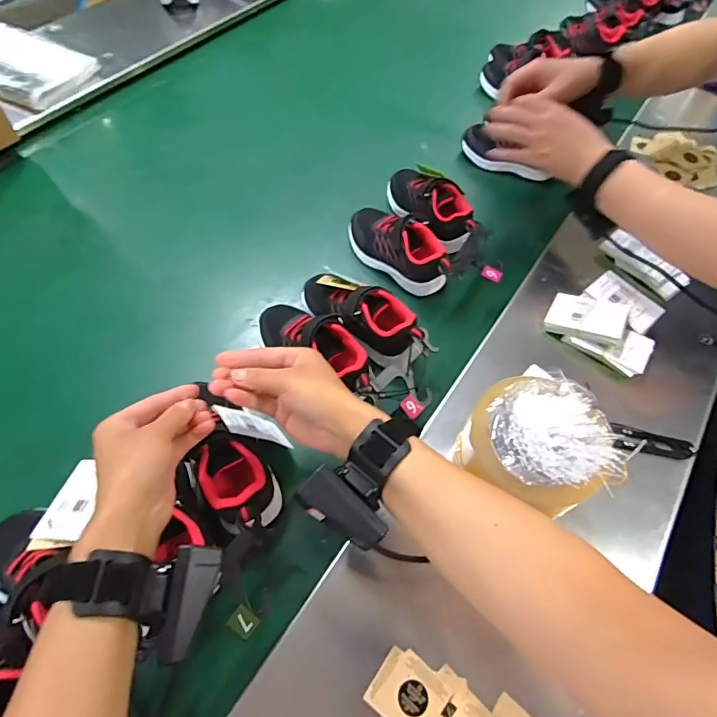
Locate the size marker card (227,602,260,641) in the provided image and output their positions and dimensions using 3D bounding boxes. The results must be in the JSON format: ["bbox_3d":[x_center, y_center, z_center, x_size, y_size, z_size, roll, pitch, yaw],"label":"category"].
[{"bbox_3d":[-0.092,0.213,0.372,0.023,0.004,0.018,46,57,-7],"label":"size marker card"}]

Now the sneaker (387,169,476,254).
[{"bbox_3d":[0.103,-0.217,0.640,0.078,0.056,0.163,-21,61,-17],"label":"sneaker"}]

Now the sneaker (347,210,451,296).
[{"bbox_3d":[0.050,-0.147,0.598,0.158,0.064,0.062,37,62,18],"label":"sneaker"}]

